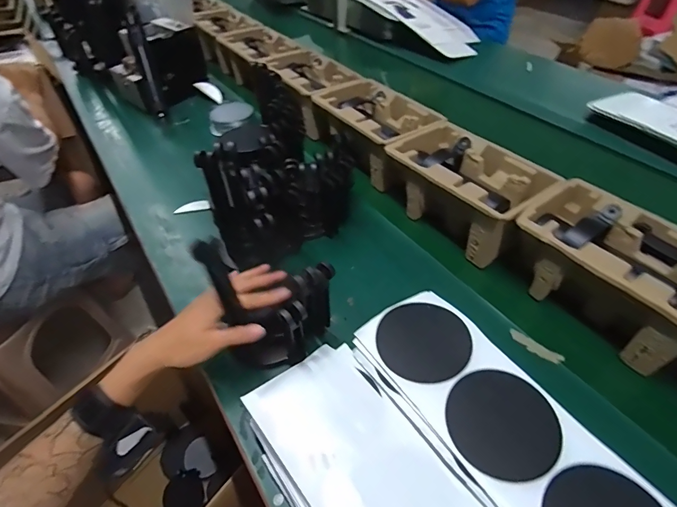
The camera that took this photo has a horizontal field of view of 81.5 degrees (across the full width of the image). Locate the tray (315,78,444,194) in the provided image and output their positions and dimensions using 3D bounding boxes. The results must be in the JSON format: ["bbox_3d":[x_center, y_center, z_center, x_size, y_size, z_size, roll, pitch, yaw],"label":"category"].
[{"bbox_3d":[0.060,-0.235,0.746,0.151,0.102,0.240,-27,51,-23],"label":"tray"}]

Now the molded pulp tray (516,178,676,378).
[{"bbox_3d":[0.339,0.019,0.484,0.146,0.094,0.215,-29,52,-24],"label":"molded pulp tray"}]

